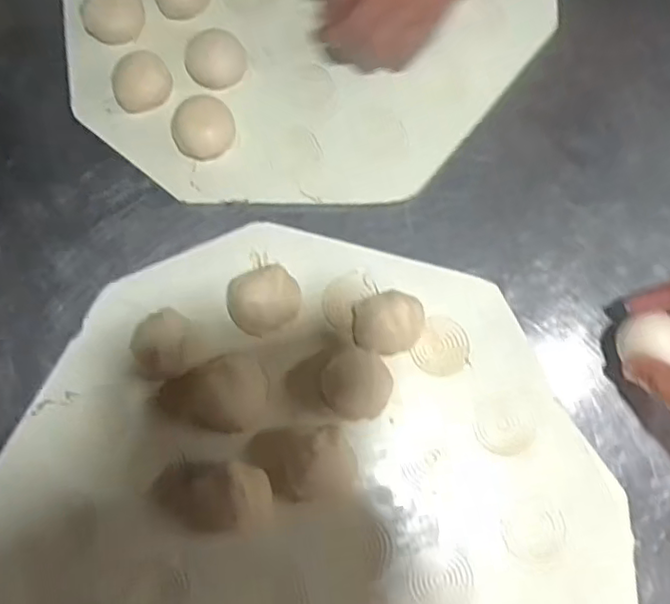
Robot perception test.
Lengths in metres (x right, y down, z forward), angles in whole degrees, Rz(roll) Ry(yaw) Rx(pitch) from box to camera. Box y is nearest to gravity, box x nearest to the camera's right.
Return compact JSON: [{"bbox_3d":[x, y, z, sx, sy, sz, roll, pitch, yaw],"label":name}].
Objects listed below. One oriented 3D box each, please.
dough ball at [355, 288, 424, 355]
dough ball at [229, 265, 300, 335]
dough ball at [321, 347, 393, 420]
[{"bbox_3d":[0.039,0.016,0.453,0.052,0.035,0.042,-16,74,-3],"label":"dough ball"},{"bbox_3d":[-0.050,-0.001,0.461,0.050,0.032,0.043,-36,76,-8],"label":"dough ball"},{"bbox_3d":[0.016,0.057,0.438,0.046,0.041,0.043,0,74,2],"label":"dough ball"}]

